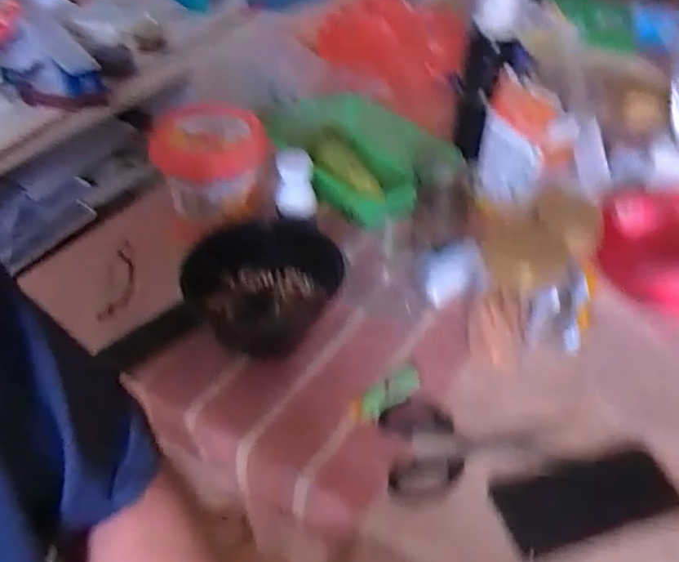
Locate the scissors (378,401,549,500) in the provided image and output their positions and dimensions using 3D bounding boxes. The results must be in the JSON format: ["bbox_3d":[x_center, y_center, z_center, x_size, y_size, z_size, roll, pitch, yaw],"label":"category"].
[{"bbox_3d":[0.112,0.147,0.619,0.147,0.007,0.097,-8,44,-9],"label":"scissors"}]

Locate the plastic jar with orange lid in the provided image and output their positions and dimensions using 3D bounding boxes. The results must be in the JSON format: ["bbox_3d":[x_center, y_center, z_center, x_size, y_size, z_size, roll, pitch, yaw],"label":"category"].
[{"bbox_3d":[-0.158,-0.146,0.809,0.132,0.089,0.139,0,44,0],"label":"plastic jar with orange lid"}]

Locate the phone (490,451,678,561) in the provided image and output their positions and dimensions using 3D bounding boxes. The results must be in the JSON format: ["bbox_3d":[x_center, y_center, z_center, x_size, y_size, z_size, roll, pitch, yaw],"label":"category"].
[{"bbox_3d":[0.212,0.188,0.563,0.144,0.005,0.069,-16,43,-2],"label":"phone"}]

